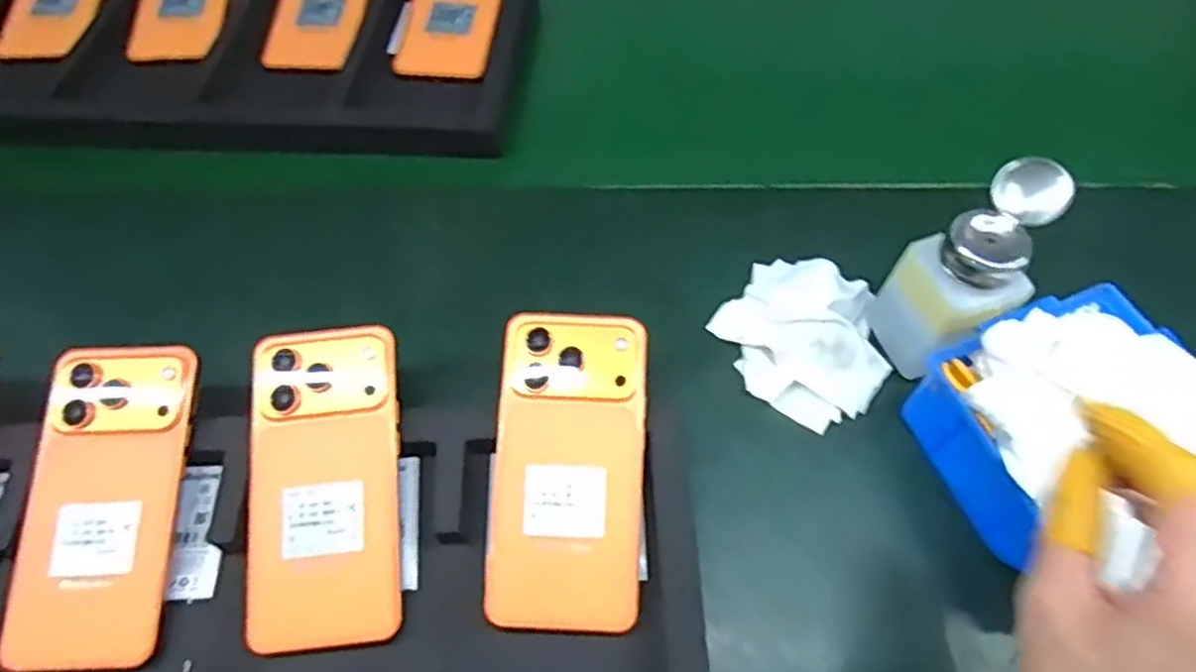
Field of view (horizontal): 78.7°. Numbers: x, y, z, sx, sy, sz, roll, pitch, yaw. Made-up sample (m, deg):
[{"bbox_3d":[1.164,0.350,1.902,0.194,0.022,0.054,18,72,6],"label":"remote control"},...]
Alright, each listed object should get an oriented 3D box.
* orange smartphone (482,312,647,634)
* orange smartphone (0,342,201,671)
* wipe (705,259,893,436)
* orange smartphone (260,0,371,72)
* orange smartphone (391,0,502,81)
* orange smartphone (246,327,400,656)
[{"bbox_3d":[-0.015,0.067,0.386,0.078,0.006,0.163,3,74,1],"label":"orange smartphone"},{"bbox_3d":[-0.263,0.086,0.387,0.075,0.008,0.168,3,73,-5],"label":"orange smartphone"},{"bbox_3d":[0.127,0.000,0.451,0.104,0.029,0.093,32,63,19],"label":"wipe"},{"bbox_3d":[-0.235,-0.296,0.630,0.078,0.009,0.170,7,68,0],"label":"orange smartphone"},{"bbox_3d":[-0.121,-0.281,0.617,0.080,0.012,0.158,10,73,6],"label":"orange smartphone"},{"bbox_3d":[-0.145,0.077,0.388,0.075,0.007,0.163,-4,75,-3],"label":"orange smartphone"}]

